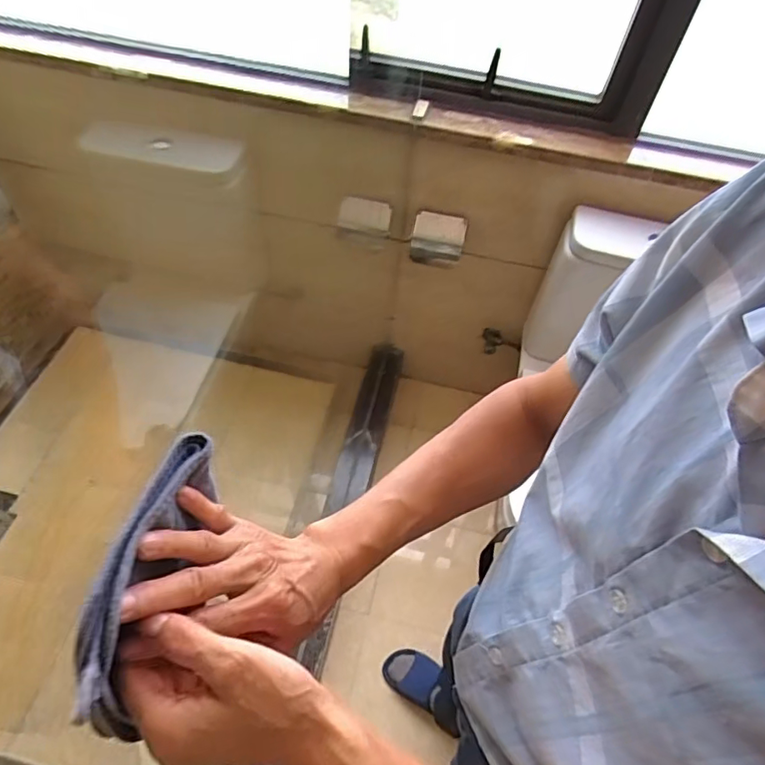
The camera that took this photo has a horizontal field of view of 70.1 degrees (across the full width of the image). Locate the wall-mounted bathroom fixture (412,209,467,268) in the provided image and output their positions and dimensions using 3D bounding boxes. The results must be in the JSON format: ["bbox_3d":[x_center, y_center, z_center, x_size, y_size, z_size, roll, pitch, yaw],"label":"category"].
[{"bbox_3d":[0.138,-0.356,1.365,0.126,0.144,0.032,12,54,4],"label":"wall-mounted bathroom fixture"}]

